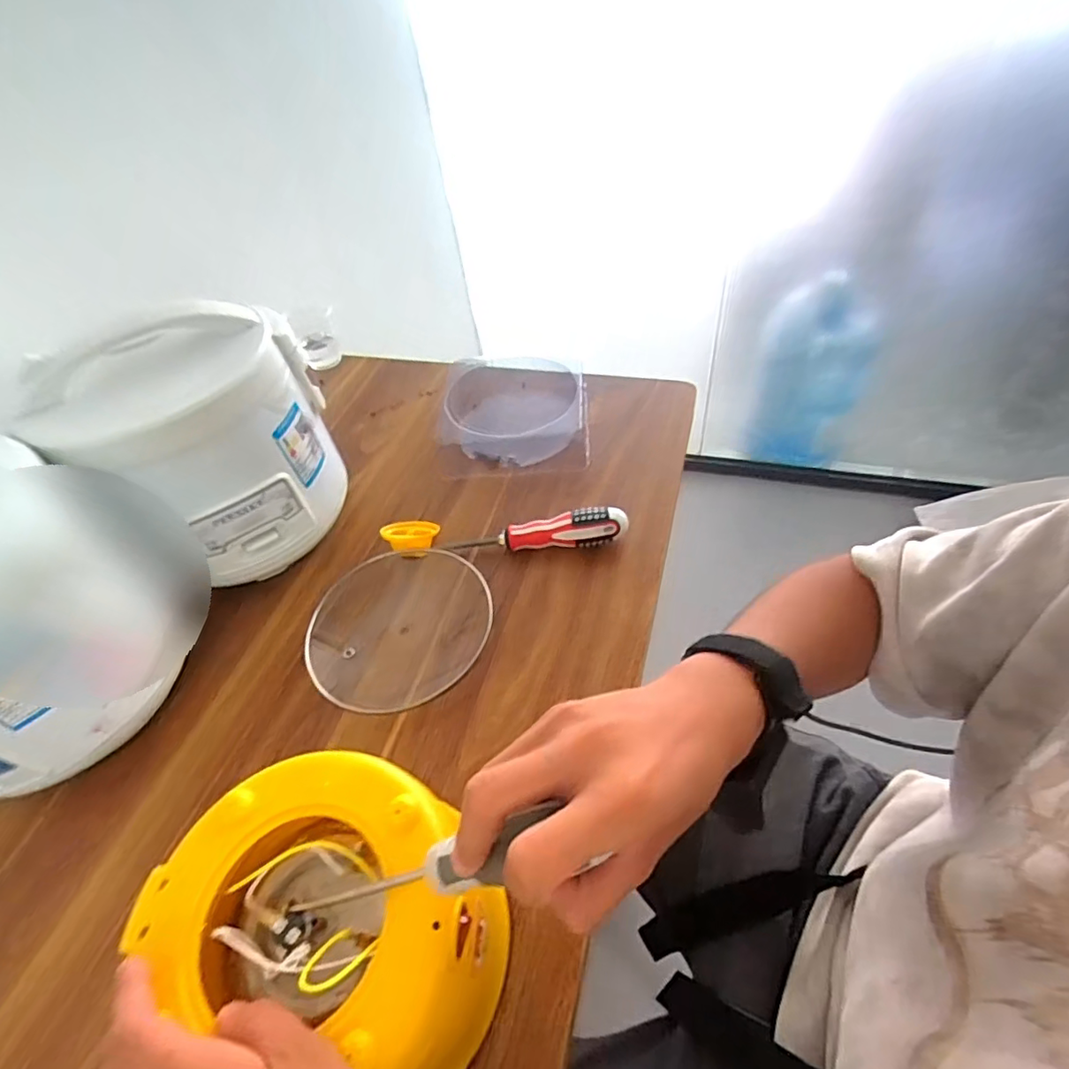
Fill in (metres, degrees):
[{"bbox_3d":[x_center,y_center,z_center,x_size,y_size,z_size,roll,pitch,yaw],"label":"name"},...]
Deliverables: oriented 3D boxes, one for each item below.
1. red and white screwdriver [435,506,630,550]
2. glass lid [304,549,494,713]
[{"bbox_3d":[-0.002,-0.002,0.525,0.176,0.035,0.028,-2,50,4],"label":"red and white screwdriver"},{"bbox_3d":[-0.118,0.079,0.487,0.144,0.011,0.157,-3,50,3],"label":"glass lid"}]

